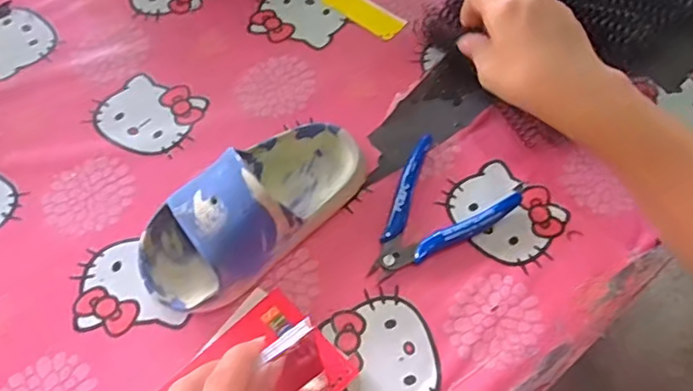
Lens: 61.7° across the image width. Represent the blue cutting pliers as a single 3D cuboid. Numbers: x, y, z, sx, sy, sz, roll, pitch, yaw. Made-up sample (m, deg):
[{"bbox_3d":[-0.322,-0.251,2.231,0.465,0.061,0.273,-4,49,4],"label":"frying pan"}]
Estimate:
[{"bbox_3d":[0.063,0.019,0.420,0.084,0.015,0.110,32,65,16],"label":"blue cutting pliers"}]

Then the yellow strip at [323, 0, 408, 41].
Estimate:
[{"bbox_3d":[0.013,-0.173,0.536,0.090,0.004,0.032,37,66,18],"label":"yellow strip"}]

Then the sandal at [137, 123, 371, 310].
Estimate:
[{"bbox_3d":[-0.063,0.005,0.402,0.172,0.059,0.084,-36,67,-19],"label":"sandal"}]

